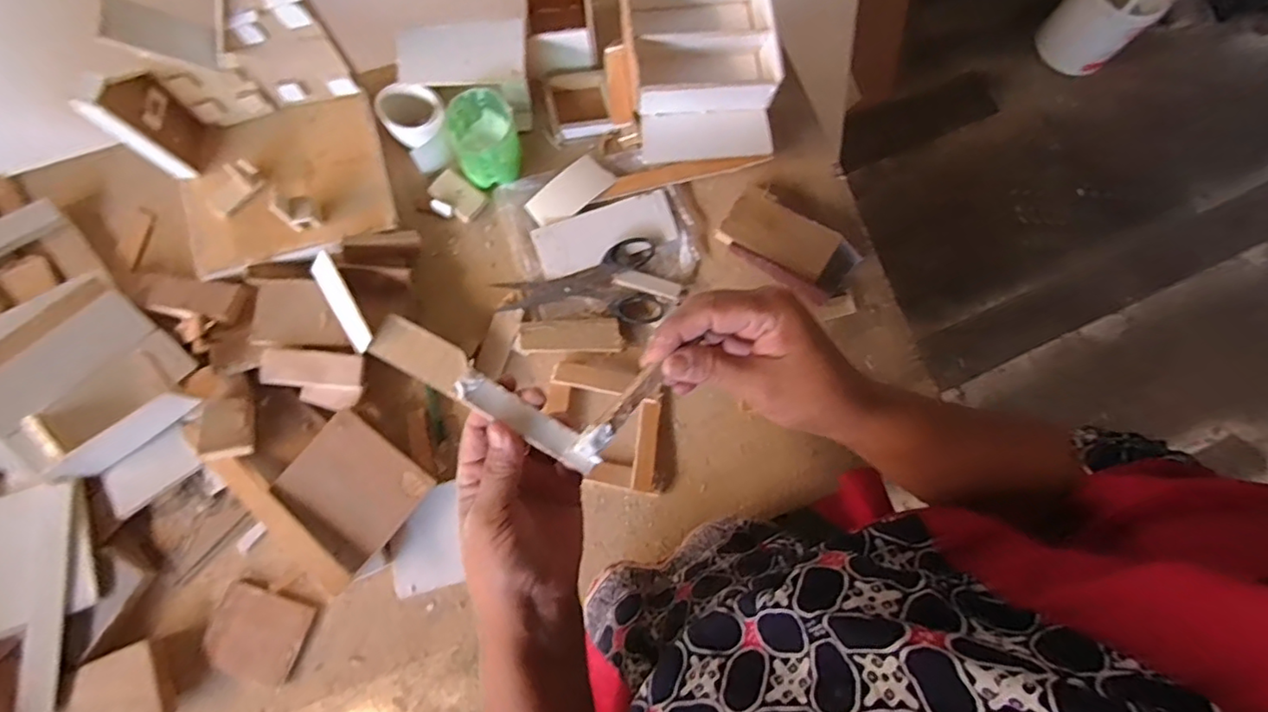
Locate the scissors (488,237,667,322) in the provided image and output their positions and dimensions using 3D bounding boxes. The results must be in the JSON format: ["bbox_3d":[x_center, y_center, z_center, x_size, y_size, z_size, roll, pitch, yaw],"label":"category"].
[{"bbox_3d":[-0.049,-0.062,0.533,0.143,0.008,0.076,-8,79,-2],"label":"scissors"}]

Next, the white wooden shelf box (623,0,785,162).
[{"bbox_3d":[0.061,-0.270,0.546,0.133,0.076,0.165,-5,79,-2],"label":"white wooden shelf box"}]

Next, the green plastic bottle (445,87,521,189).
[{"bbox_3d":[-0.132,-0.192,0.519,0.057,0.061,0.057,0,79,-1],"label":"green plastic bottle"}]

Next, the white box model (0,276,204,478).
[{"bbox_3d":[-0.446,0.022,0.472,0.148,0.042,0.126,40,81,7],"label":"white box model"}]

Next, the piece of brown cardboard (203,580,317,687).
[{"bbox_3d":[-0.304,0.225,0.472,0.075,0.006,0.066,20,79,3],"label":"piece of brown cardboard"}]

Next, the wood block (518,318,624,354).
[{"bbox_3d":[-0.056,-0.018,0.522,0.090,0.013,0.028,-2,79,-1],"label":"wood block"}]

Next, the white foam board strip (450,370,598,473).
[{"bbox_3d":[-0.059,0.037,0.329,0.090,0.011,0.017,32,80,1],"label":"white foam board strip"}]

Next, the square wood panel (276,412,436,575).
[{"bbox_3d":[-0.229,0.106,0.474,0.097,0.009,0.090,41,78,2],"label":"square wood panel"}]

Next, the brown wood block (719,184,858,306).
[{"bbox_3d":[0.146,-0.105,0.550,0.124,0.025,0.074,35,80,6],"label":"brown wood block"}]

